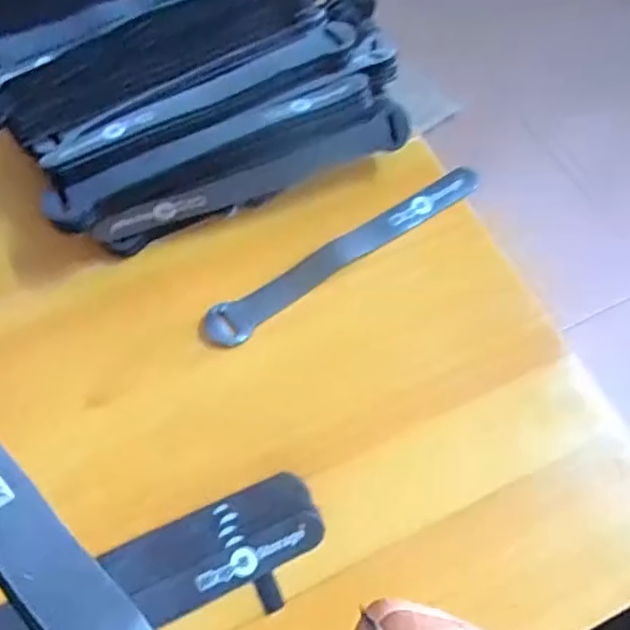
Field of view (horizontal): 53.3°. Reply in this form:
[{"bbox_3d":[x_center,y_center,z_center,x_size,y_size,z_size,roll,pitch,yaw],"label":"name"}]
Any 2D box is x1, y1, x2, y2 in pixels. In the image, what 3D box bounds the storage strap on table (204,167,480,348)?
[{"bbox_3d":[0.021,-0.039,0.390,0.197,0.008,0.025,-32,70,-13],"label":"storage strap on table"}]

